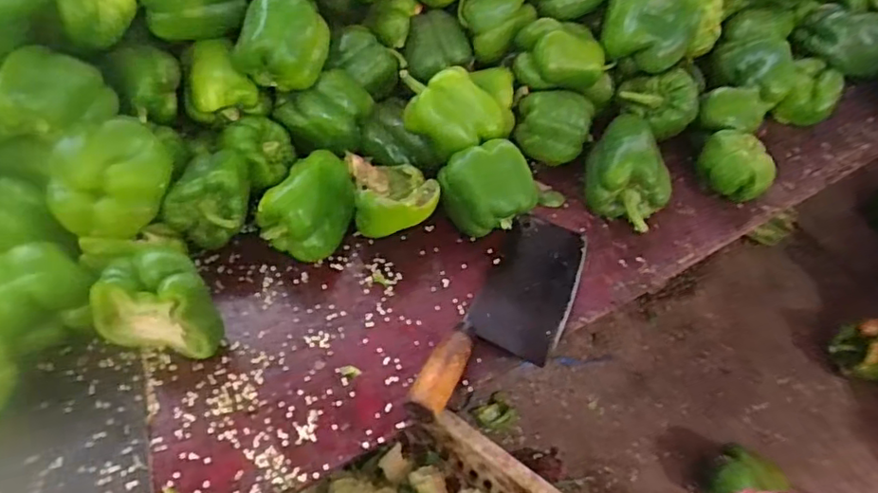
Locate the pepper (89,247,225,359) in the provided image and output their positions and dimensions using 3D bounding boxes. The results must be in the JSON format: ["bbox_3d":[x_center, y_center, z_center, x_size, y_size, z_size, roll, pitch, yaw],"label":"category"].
[{"bbox_3d":[-0.243,0.049,0.534,0.100,0.090,0.049,11,50,4],"label":"pepper"}]

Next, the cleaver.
[{"bbox_3d":[0.074,0.058,0.593,0.095,0.032,0.282,22,52,12],"label":"cleaver"}]

